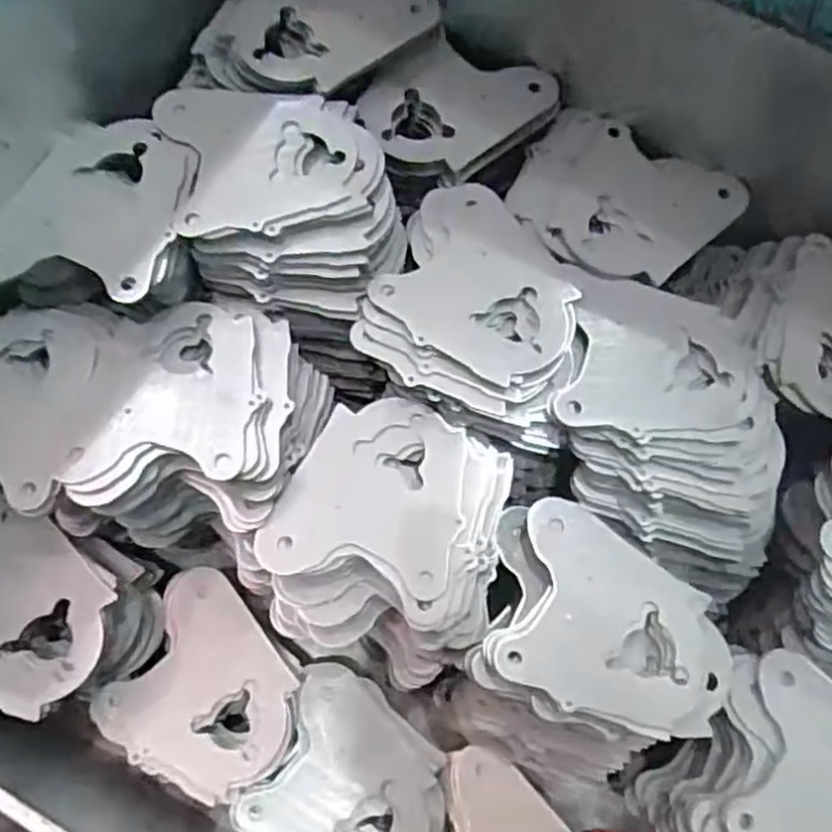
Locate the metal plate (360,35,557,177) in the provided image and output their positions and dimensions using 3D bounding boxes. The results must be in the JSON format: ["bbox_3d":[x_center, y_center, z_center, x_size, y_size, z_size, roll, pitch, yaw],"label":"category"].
[{"bbox_3d":[0.035,-0.270,0.608,0.164,0.012,0.116,-42,77,-14],"label":"metal plate"}]

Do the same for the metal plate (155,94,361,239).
[{"bbox_3d":[-0.118,-0.202,0.553,0.137,0.007,0.146,0,64,0],"label":"metal plate"}]

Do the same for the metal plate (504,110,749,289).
[{"bbox_3d":[0.172,-0.191,0.609,0.168,0.011,0.170,37,63,12],"label":"metal plate"}]

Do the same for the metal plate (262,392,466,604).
[{"bbox_3d":[-0.030,0.049,0.505,0.125,0.006,0.133,11,71,3],"label":"metal plate"}]

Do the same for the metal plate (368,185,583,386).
[{"bbox_3d":[0.053,-0.105,0.549,0.140,0.006,0.149,26,63,8],"label":"metal plate"}]

